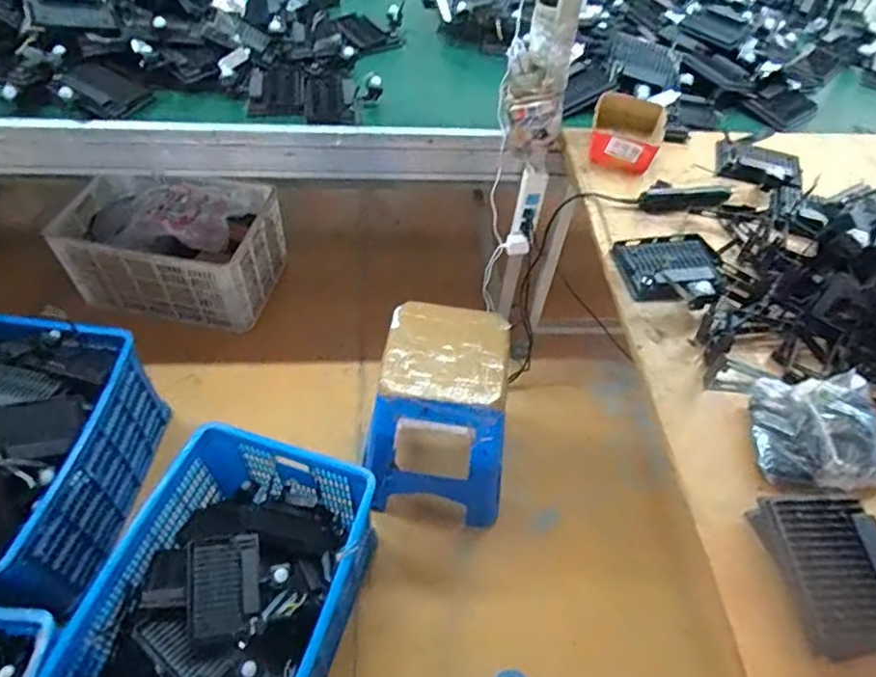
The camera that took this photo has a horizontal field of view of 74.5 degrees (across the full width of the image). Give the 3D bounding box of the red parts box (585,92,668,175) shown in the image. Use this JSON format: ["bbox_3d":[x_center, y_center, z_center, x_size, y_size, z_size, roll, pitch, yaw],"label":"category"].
[{"bbox_3d":[0.416,-0.455,1.266,0.145,0.081,0.160,13,51,6],"label":"red parts box"}]

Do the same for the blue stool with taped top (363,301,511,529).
[{"bbox_3d":[0.023,0.196,1.401,0.311,0.425,0.296,11,51,4],"label":"blue stool with taped top"}]

